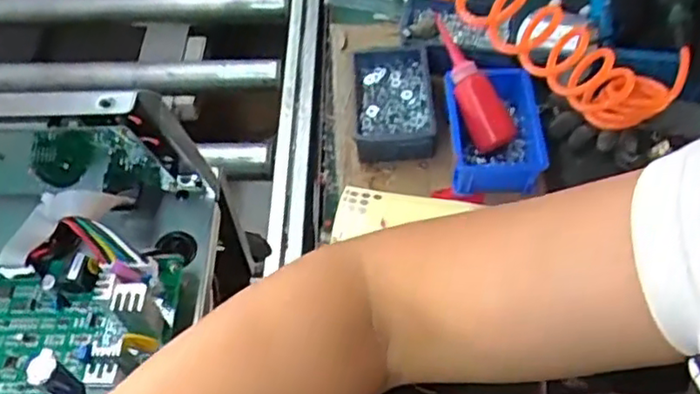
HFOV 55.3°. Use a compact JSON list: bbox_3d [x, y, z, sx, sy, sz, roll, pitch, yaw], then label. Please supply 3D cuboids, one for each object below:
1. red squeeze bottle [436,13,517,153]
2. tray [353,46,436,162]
[{"bbox_3d":[0.137,-0.140,0.781,0.057,0.042,0.176,-27,92,-15],"label":"red squeeze bottle"},{"bbox_3d":[0.053,-0.112,0.808,0.095,0.044,0.156,-1,55,2],"label":"tray"}]

